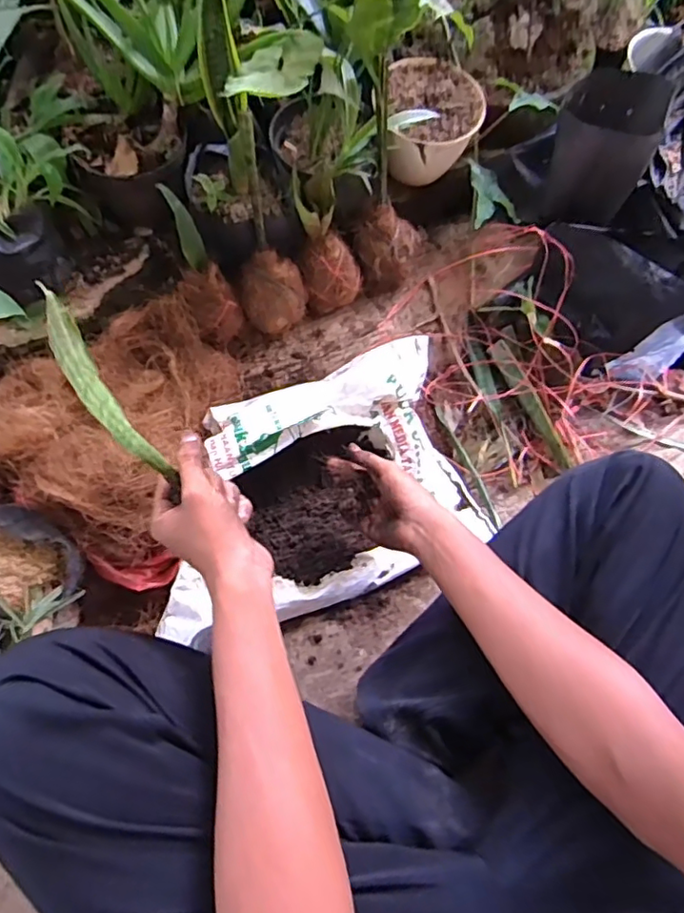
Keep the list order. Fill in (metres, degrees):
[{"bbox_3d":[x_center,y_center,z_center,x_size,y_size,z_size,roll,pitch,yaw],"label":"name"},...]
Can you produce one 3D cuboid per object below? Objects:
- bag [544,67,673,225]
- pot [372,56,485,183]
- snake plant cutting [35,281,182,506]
[{"bbox_3d":[0.360,-0.439,0.816,0.128,0.135,0.167,21,69,7],"label":"bag"},{"bbox_3d":[0.118,-0.468,0.813,0.147,0.093,0.153,1,68,-1],"label":"pot"},{"bbox_3d":[-0.165,-0.038,0.415,0.024,0.171,0.023,-35,38,-14],"label":"snake plant cutting"}]

